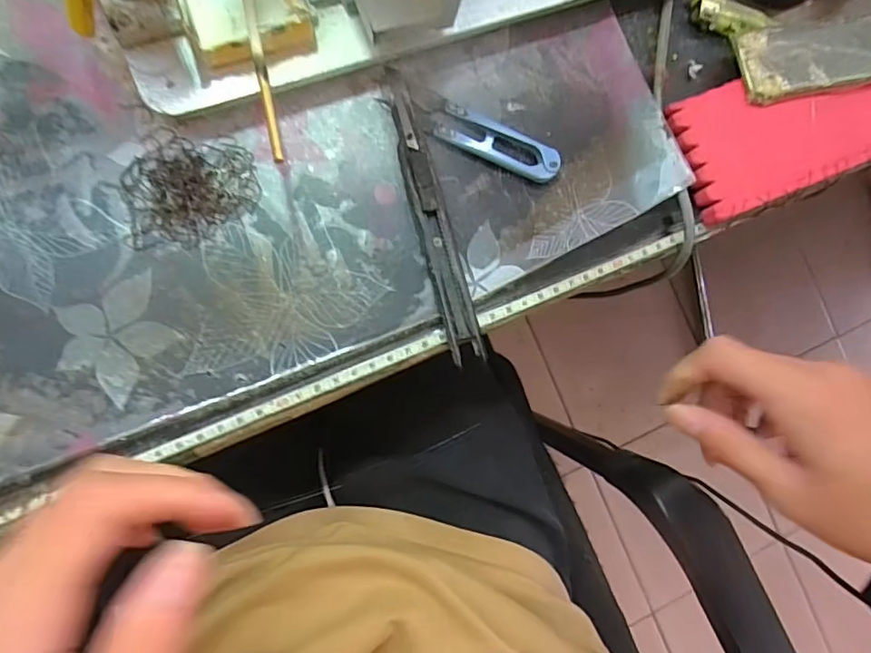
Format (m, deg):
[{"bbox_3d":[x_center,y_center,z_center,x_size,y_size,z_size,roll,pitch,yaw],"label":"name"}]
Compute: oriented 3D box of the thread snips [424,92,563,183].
[{"bbox_3d":[0.031,-0.102,0.294,0.078,0.009,0.022,21,82,-6],"label":"thread snips"}]

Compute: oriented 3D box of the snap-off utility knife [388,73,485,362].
[{"bbox_3d":[-0.002,-0.058,0.284,0.018,0.013,0.153,-14,87,-9],"label":"snap-off utility knife"}]

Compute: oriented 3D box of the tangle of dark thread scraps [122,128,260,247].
[{"bbox_3d":[-0.122,-0.067,0.268,0.060,0.006,0.057,10,83,-7],"label":"tangle of dark thread scraps"}]

